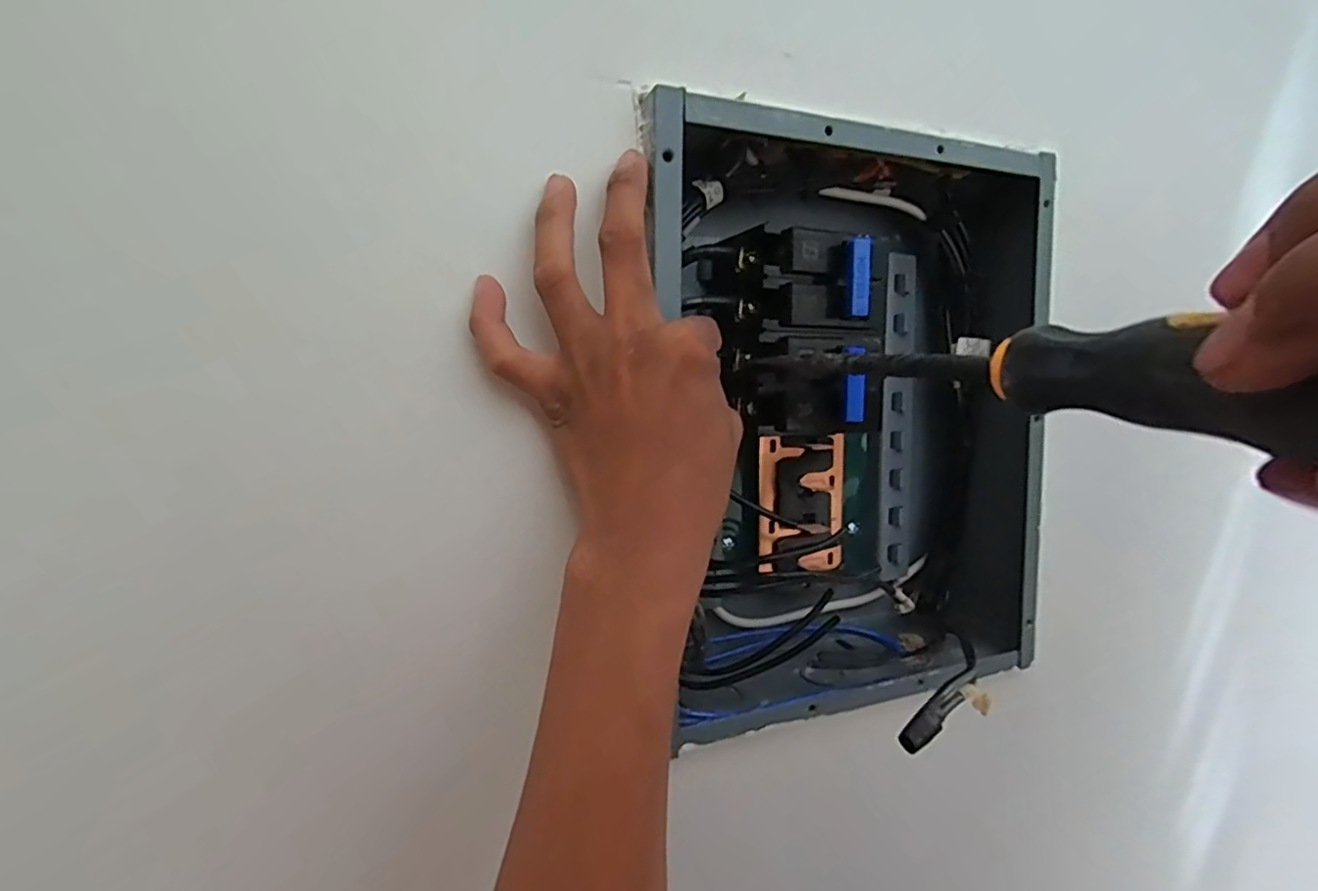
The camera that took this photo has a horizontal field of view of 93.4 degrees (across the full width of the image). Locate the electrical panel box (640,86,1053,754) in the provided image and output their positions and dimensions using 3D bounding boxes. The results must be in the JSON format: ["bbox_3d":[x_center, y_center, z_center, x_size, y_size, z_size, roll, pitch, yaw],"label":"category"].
[{"bbox_3d":[0.104,-0.011,0.355,0.252,0.295,0.094,-4,7,-25],"label":"electrical panel box"}]

